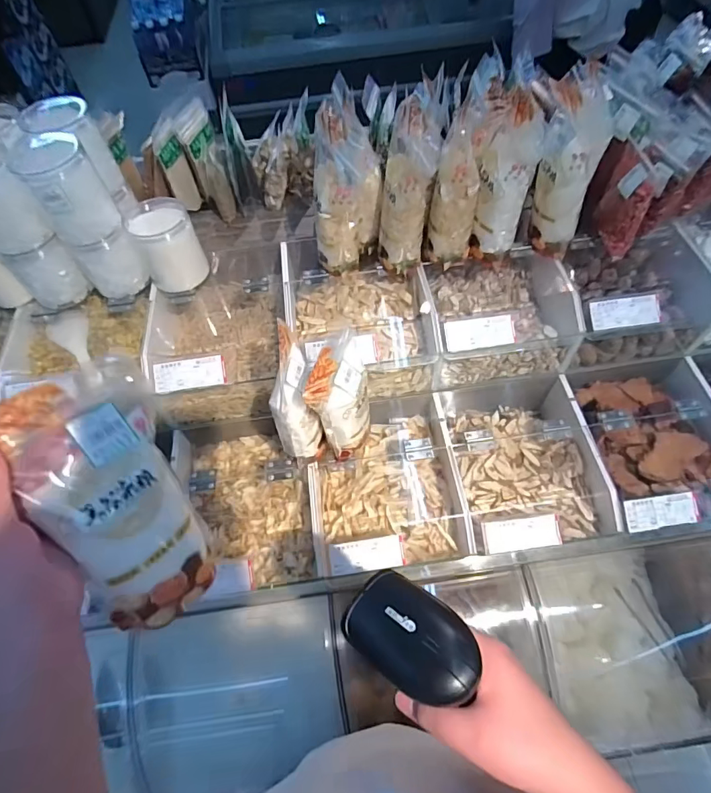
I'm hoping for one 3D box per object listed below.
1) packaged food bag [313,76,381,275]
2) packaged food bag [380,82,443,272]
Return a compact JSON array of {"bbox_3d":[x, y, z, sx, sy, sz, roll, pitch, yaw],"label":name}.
[{"bbox_3d":[-0.011,-0.270,0.592,0.080,0.203,0.103,3,59,6],"label":"packaged food bag"},{"bbox_3d":[0.068,-0.266,0.586,0.070,0.192,0.082,3,59,6],"label":"packaged food bag"}]

